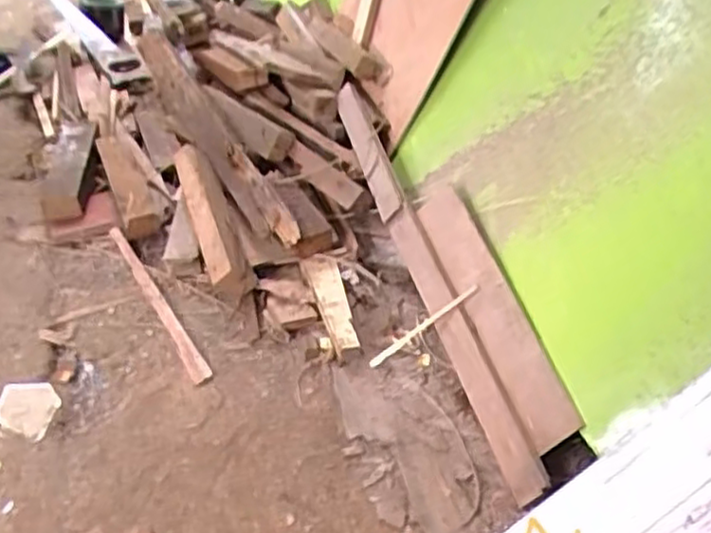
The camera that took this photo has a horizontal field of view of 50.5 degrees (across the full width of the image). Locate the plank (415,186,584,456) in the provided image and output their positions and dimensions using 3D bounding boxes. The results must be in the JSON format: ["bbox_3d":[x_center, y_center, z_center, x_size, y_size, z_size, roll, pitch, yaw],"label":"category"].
[{"bbox_3d":[0.184,0.054,1.030,0.072,0.018,0.431,-34,53,16],"label":"plank"}]

